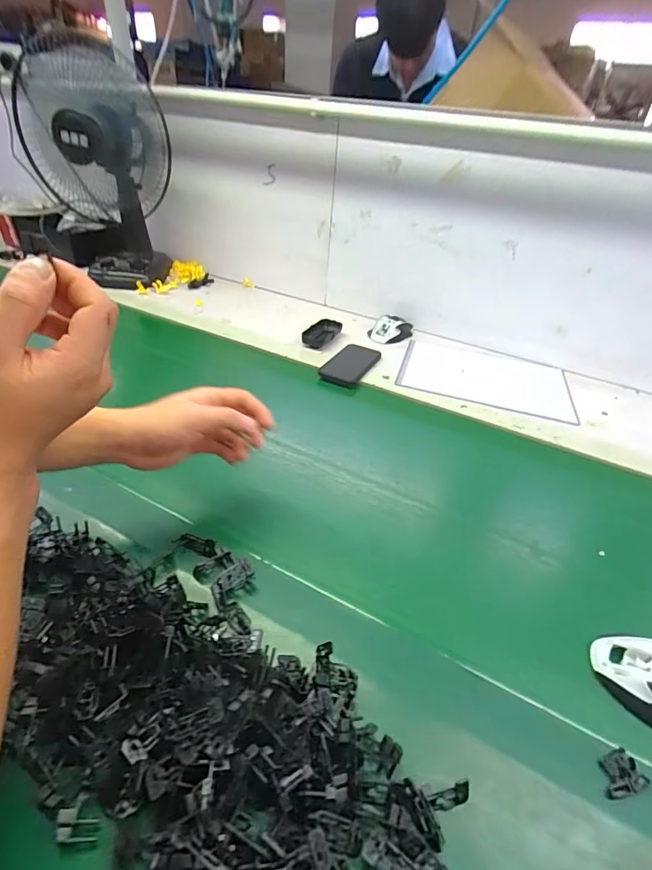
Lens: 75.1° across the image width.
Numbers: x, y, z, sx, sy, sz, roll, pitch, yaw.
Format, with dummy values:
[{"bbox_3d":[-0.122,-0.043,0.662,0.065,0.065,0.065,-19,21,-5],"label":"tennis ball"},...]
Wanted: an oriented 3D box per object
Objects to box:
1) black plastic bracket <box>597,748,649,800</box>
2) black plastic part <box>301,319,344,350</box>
[{"bbox_3d":[0.225,0.261,0.325,0.034,0.006,0.026,-12,41,-20],"label":"black plastic bracket"},{"bbox_3d":[-0.009,-0.215,0.893,0.051,0.027,0.100,20,41,19],"label":"black plastic part"}]

